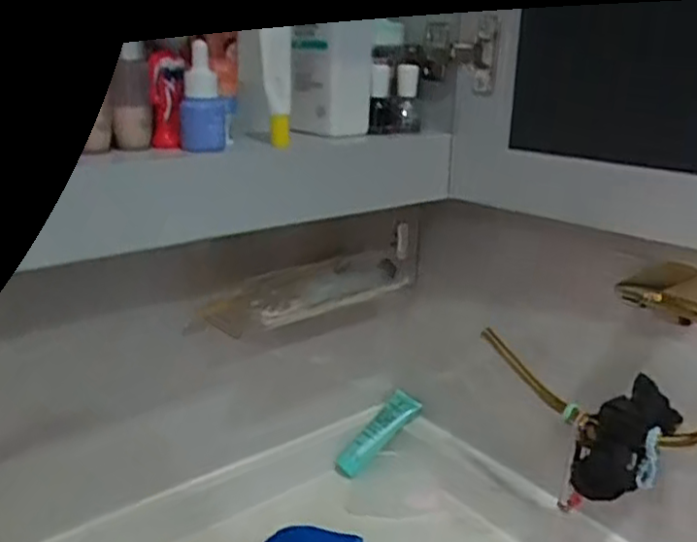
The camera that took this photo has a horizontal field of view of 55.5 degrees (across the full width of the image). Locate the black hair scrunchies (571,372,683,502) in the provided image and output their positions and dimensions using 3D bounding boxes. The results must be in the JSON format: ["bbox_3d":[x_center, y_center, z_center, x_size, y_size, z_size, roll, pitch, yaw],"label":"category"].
[{"bbox_3d":[0.211,0.129,0.511,0.062,0.080,0.058,15,23,34],"label":"black hair scrunchies"}]

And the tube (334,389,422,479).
[{"bbox_3d":[0.033,0.197,0.801,0.122,0.025,0.036,-44,35,-12],"label":"tube"}]

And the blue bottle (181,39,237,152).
[{"bbox_3d":[-0.106,-0.130,0.496,0.035,0.075,0.041,2,19,1],"label":"blue bottle"}]

